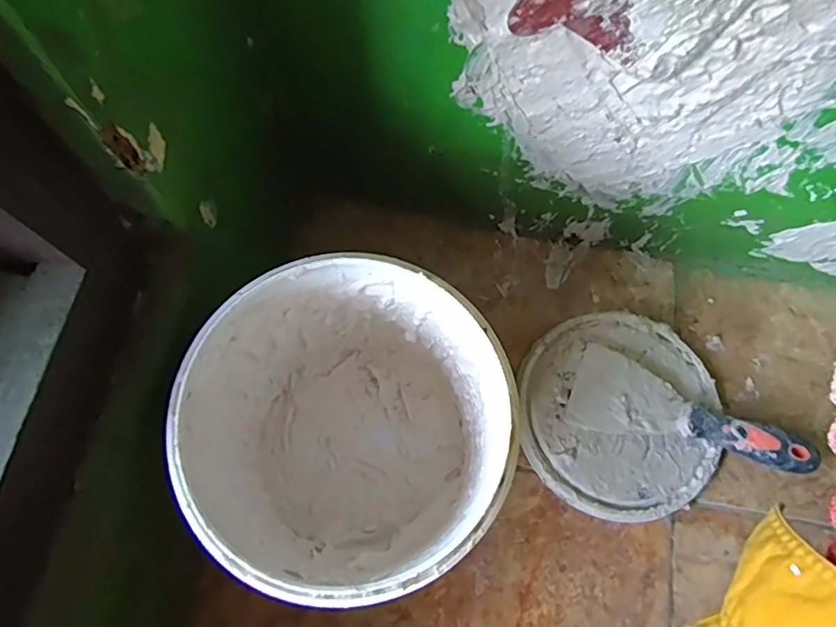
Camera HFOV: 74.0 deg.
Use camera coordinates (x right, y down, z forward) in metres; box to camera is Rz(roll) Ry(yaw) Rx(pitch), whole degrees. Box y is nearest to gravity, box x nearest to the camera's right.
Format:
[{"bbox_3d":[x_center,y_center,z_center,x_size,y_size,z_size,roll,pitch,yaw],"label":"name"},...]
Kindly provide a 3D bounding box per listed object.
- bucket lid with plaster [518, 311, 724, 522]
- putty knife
[{"bbox_3d":[0.172,0.084,0.480,0.164,0.024,0.170,6,70,1],"label":"bucket lid with plaster"},{"bbox_3d":[0.226,0.086,0.464,0.189,0.027,0.068,20,71,6],"label":"putty knife"}]

